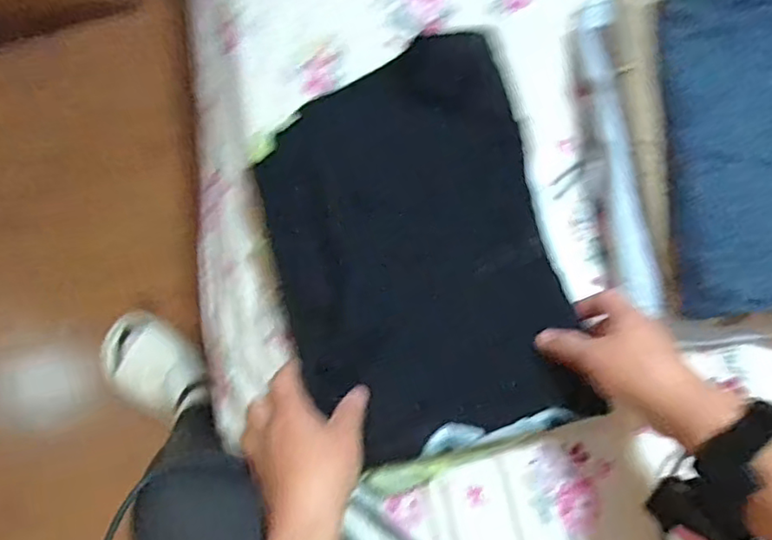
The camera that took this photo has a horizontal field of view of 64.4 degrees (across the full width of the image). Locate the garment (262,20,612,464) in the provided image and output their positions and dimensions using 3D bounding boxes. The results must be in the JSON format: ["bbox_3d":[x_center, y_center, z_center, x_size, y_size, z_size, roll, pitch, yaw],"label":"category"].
[{"bbox_3d":[0.022,-0.019,0.499,0.217,0.022,0.307,-15,85,-1],"label":"garment"}]

